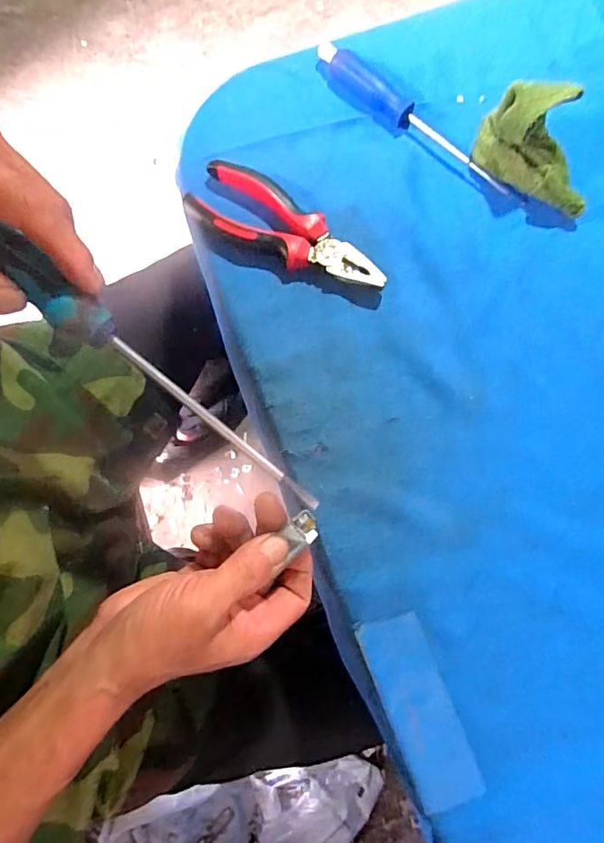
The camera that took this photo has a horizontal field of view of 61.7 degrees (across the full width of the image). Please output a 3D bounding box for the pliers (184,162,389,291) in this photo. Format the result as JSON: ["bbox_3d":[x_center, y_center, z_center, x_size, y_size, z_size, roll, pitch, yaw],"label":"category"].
[{"bbox_3d":[-0.014,-0.136,0.374,0.154,0.019,0.057,35,80,6],"label":"pliers"}]

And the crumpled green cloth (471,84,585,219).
[{"bbox_3d":[0.179,-0.205,0.374,0.095,0.058,0.056,25,80,4],"label":"crumpled green cloth"}]

